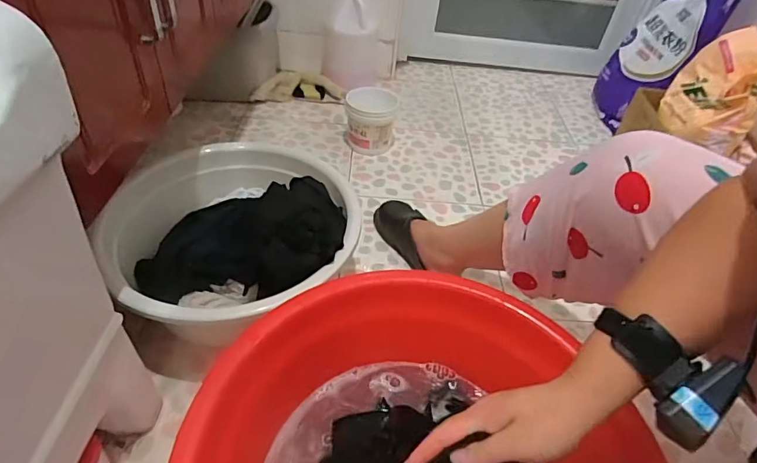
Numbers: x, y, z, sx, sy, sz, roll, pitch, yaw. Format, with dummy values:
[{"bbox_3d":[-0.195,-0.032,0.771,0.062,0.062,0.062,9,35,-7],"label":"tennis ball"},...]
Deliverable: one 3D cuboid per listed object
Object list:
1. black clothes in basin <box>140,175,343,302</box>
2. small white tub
[{"bbox_3d":[-0.209,0.008,0.719,0.305,0.124,0.210,5,45,-3],"label":"black clothes in basin"},{"bbox_3d":[-0.019,-0.265,1.081,0.121,0.129,0.101,6,45,0],"label":"small white tub"}]

